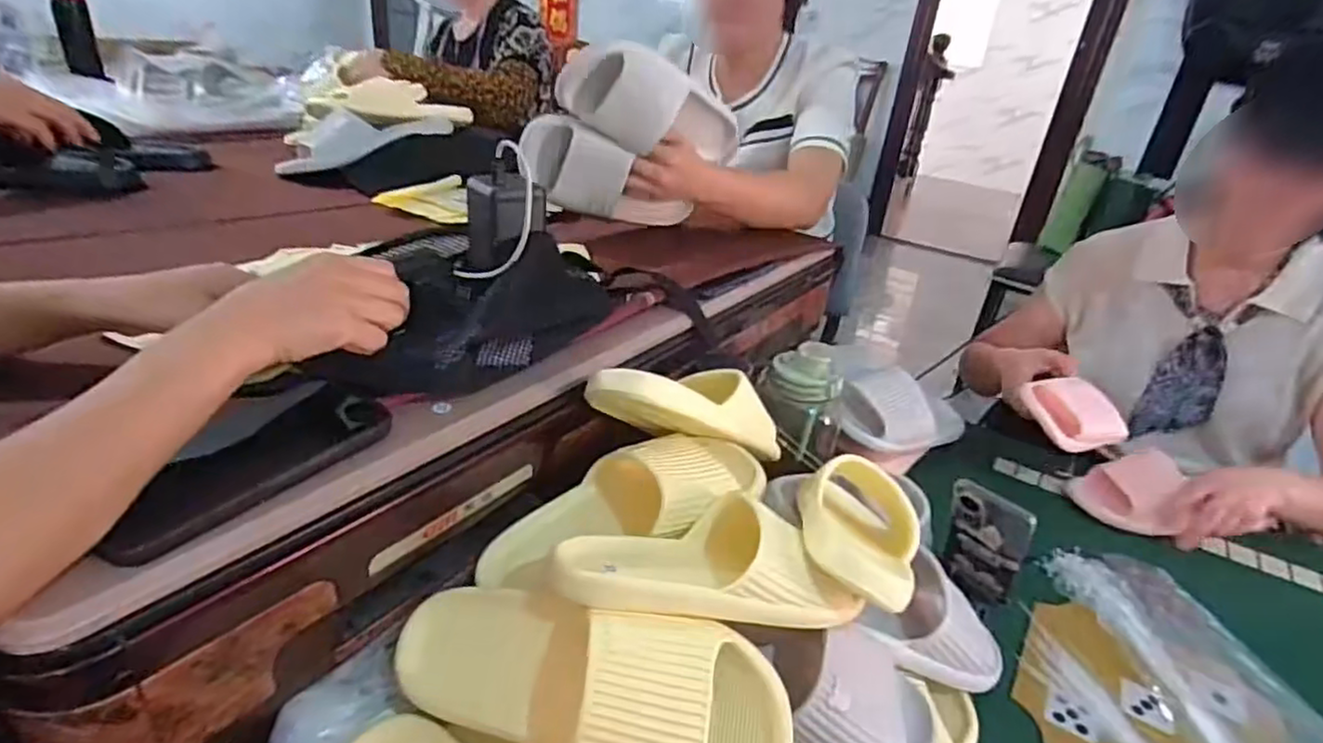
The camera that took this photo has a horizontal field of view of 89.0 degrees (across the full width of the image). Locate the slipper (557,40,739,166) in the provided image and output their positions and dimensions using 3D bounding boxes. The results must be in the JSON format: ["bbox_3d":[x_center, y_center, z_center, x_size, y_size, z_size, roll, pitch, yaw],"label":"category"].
[{"bbox_3d":[0.009,-0.332,0.862,0.279,0.106,0.073,3,24,-40],"label":"slipper"}]

